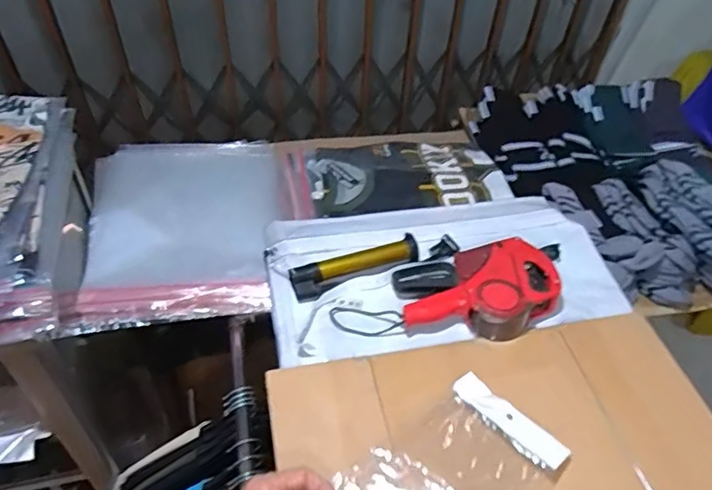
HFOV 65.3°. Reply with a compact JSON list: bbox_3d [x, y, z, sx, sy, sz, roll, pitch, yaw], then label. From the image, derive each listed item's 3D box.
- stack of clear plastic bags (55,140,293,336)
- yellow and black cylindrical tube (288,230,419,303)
[{"bbox_3d":[-0.297,-0.059,0.975,0.330,0.047,0.434,-5,47,-9],"label":"stack of clear plastic bags"},{"bbox_3d":[0.000,0.031,0.777,0.184,0.026,0.046,-18,50,-19],"label":"yellow and black cylindrical tube"}]

